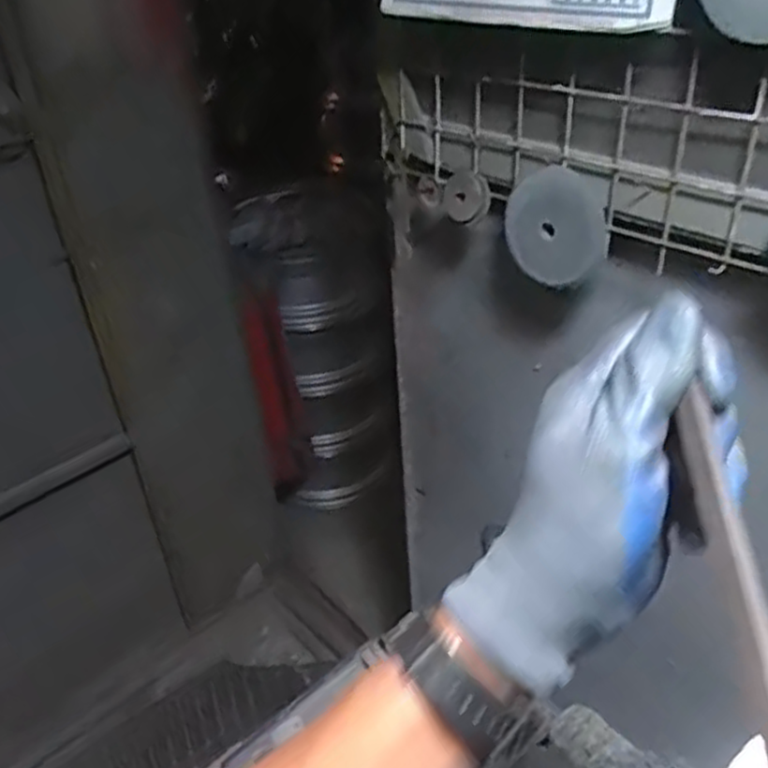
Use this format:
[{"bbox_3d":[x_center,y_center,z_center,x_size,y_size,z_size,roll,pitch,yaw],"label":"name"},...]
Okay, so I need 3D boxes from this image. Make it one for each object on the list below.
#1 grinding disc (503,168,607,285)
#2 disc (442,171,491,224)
[{"bbox_3d":[0.157,-0.144,0.691,0.096,0.104,0.012,-27,-3,42],"label":"grinding disc"},{"bbox_3d":[0.081,-0.192,0.761,0.018,0.053,0.057,-15,55,-45],"label":"disc"}]

